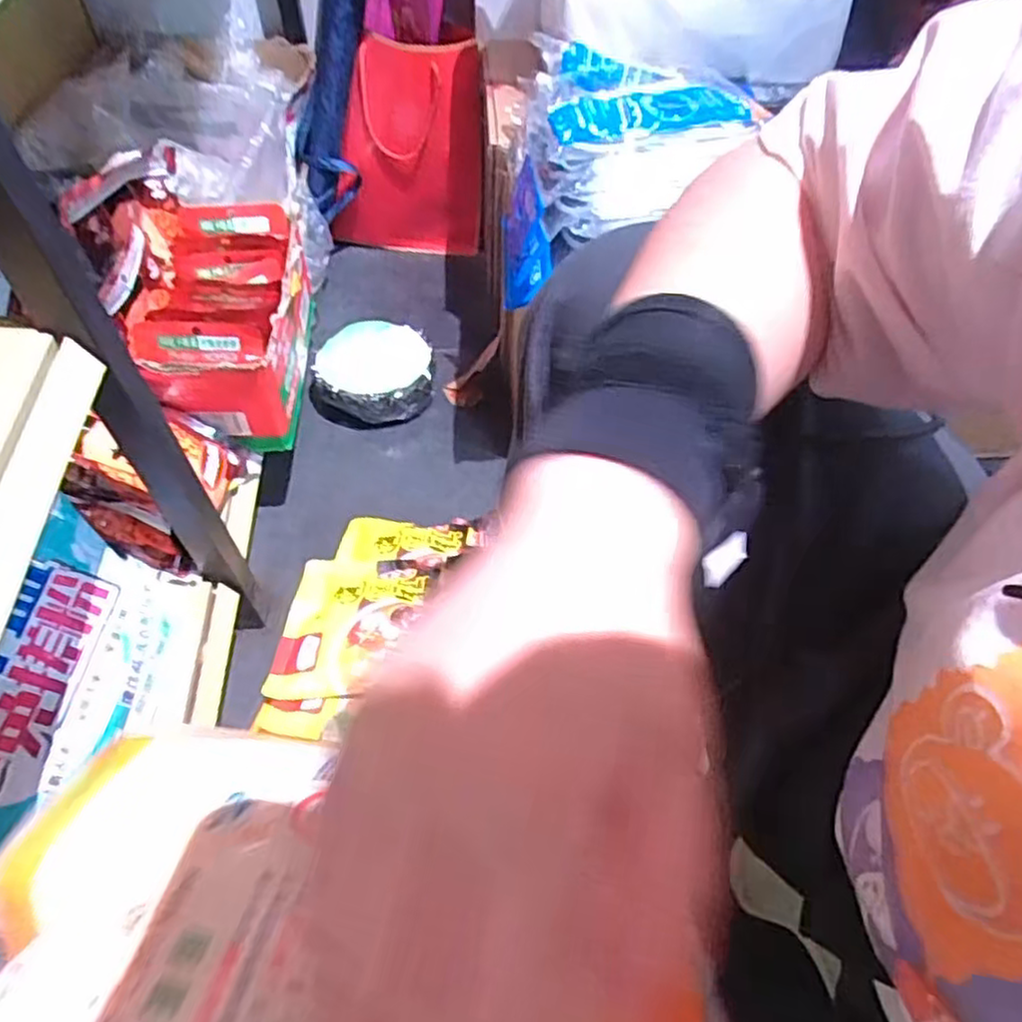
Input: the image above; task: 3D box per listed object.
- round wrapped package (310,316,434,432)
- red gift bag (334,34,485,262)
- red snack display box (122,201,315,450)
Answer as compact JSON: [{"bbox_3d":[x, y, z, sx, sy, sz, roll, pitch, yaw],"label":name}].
[{"bbox_3d":[-0.199,-0.201,1.028,0.171,0.072,0.176,-1,55,-3],"label":"round wrapped package"},{"bbox_3d":[-0.170,-0.556,1.130,0.252,0.337,0.049,-6,55,-6],"label":"red gift bag"},{"bbox_3d":[-0.314,-0.214,0.794,0.160,0.159,0.255,-8,56,-8],"label":"red snack display box"}]

